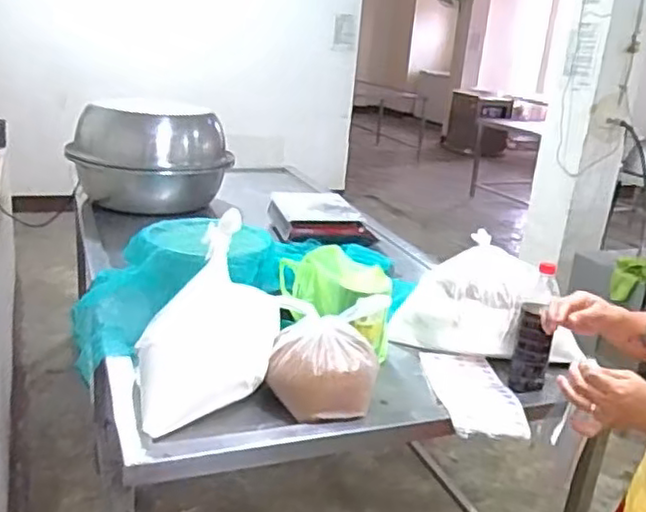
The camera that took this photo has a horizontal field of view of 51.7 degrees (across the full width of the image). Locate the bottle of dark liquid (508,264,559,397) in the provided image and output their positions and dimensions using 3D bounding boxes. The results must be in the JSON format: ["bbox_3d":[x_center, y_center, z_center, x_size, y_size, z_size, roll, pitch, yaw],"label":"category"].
[{"bbox_3d":[0.448,0.158,1.400,0.075,0.262,0.064,11,20,15],"label":"bottle of dark liquid"}]

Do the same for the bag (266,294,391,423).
[{"bbox_3d":[0.004,0.194,1.267,0.197,0.191,0.190,8,20,9],"label":"bag"}]

